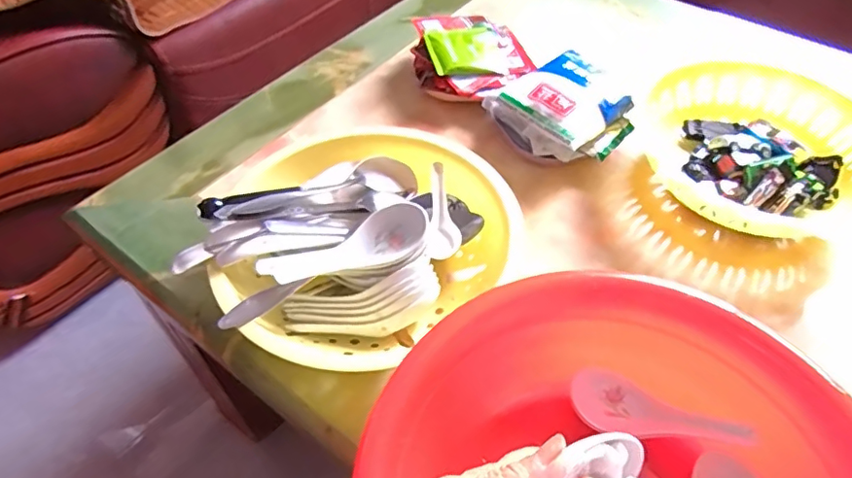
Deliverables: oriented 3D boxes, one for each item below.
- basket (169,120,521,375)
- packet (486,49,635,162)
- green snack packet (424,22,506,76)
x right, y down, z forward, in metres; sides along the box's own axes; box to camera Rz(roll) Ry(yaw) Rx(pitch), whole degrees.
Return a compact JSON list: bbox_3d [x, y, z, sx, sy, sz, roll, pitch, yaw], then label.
[{"bbox_3d":[-0.060,-0.004,0.488,0.264,0.076,0.222,-36,59,-26],"label":"basket"},{"bbox_3d":[0.149,-0.140,0.606,0.129,0.061,0.119,-31,57,-23],"label":"packet"},{"bbox_3d":[0.048,-0.226,0.661,0.093,0.021,0.083,-12,52,-10],"label":"green snack packet"}]

